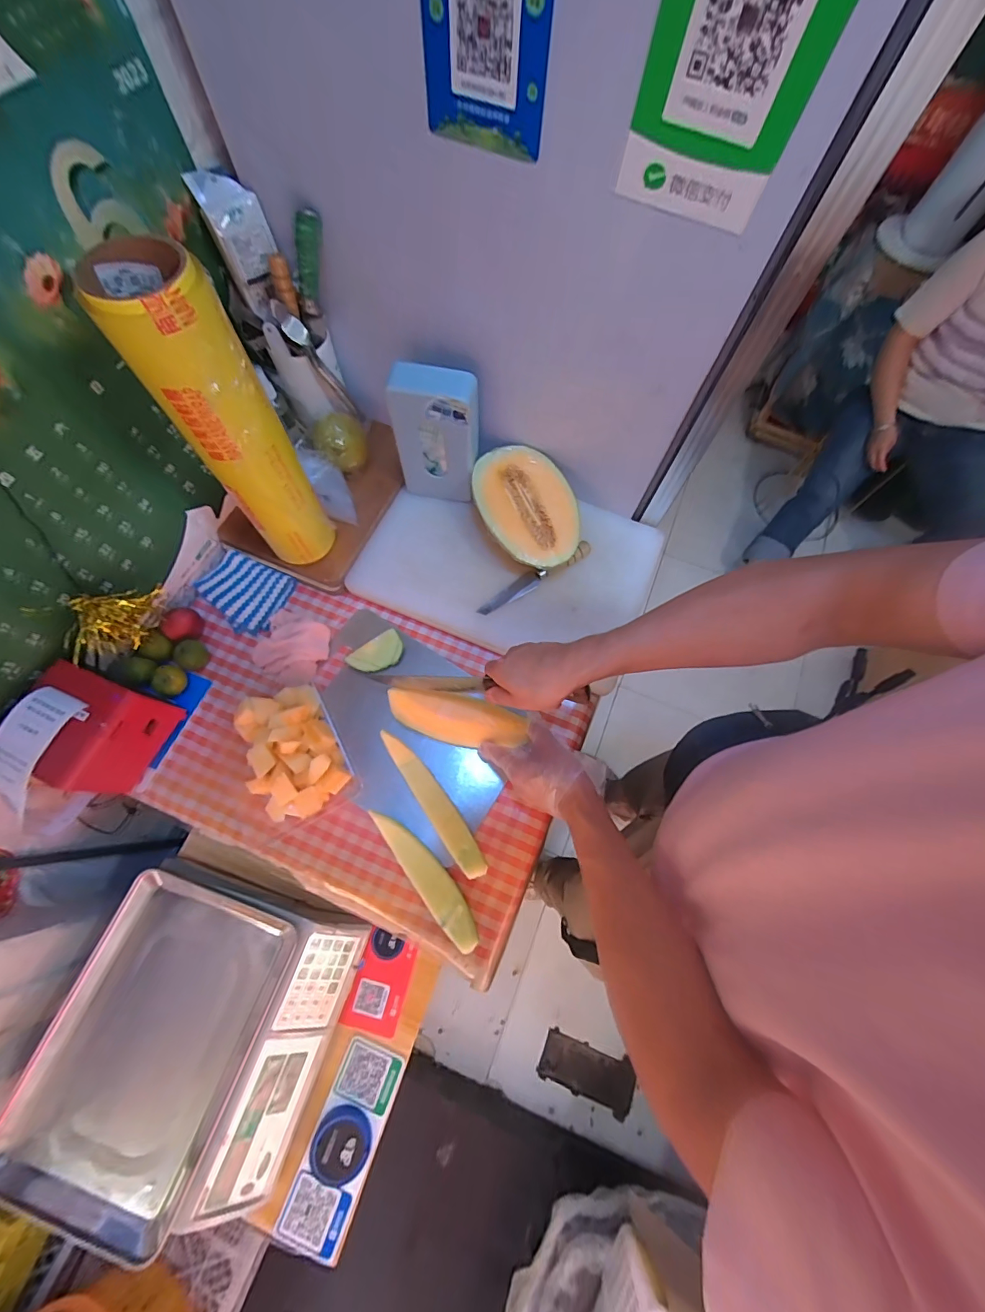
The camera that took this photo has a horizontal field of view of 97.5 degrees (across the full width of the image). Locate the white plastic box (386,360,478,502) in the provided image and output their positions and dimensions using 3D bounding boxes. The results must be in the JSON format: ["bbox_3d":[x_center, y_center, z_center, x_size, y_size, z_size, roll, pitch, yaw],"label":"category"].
[{"bbox_3d":[-0.082,-0.321,0.643,0.118,0.200,0.054,13,71,2],"label":"white plastic box"}]

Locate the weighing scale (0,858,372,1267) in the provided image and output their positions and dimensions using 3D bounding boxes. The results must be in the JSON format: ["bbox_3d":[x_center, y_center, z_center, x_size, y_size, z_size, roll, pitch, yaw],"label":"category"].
[{"bbox_3d":[-0.379,0.492,0.563,0.301,0.116,0.332,17,71,3],"label":"weighing scale"}]

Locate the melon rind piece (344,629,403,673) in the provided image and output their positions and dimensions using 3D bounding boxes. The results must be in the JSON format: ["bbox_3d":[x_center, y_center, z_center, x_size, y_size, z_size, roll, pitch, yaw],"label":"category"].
[{"bbox_3d":[-0.172,-0.001,0.648,0.083,0.029,0.047,-31,75,-12],"label":"melon rind piece"}]

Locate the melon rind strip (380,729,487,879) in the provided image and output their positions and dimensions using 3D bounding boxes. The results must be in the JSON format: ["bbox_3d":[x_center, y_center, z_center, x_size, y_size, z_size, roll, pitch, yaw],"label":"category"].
[{"bbox_3d":[-0.078,0.189,0.566,0.035,0.040,0.210,-34,76,-13],"label":"melon rind strip"}]

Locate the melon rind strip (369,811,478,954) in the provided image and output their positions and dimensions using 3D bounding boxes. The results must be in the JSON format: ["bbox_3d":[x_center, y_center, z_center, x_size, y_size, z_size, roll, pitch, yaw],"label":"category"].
[{"bbox_3d":[-0.083,0.276,0.548,0.041,0.026,0.194,-36,76,-13],"label":"melon rind strip"}]

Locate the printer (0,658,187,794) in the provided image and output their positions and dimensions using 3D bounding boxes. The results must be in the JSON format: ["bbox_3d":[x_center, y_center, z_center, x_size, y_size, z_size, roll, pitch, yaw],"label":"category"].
[{"bbox_3d":[-0.494,0.091,0.531,0.111,0.108,0.127,23,71,5],"label":"printer"}]

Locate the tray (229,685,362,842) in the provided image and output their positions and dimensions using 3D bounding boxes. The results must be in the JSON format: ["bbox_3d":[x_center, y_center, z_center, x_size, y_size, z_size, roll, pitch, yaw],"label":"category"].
[{"bbox_3d":[-0.267,0.131,0.580,0.129,0.060,0.184,-26,74,-11],"label":"tray"}]

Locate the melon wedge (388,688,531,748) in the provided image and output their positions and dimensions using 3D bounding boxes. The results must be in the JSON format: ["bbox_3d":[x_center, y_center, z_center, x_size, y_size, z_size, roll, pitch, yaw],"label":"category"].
[{"bbox_3d":[-0.053,0.085,0.588,0.176,0.053,0.058,10,71,8],"label":"melon wedge"}]

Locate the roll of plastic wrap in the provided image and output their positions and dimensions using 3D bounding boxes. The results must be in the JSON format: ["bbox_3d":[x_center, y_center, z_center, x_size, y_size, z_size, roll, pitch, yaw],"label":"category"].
[{"bbox_3d":[-0.290,-0.247,0.502,0.098,0.337,0.104,1,71,-2],"label":"roll of plastic wrap"}]

